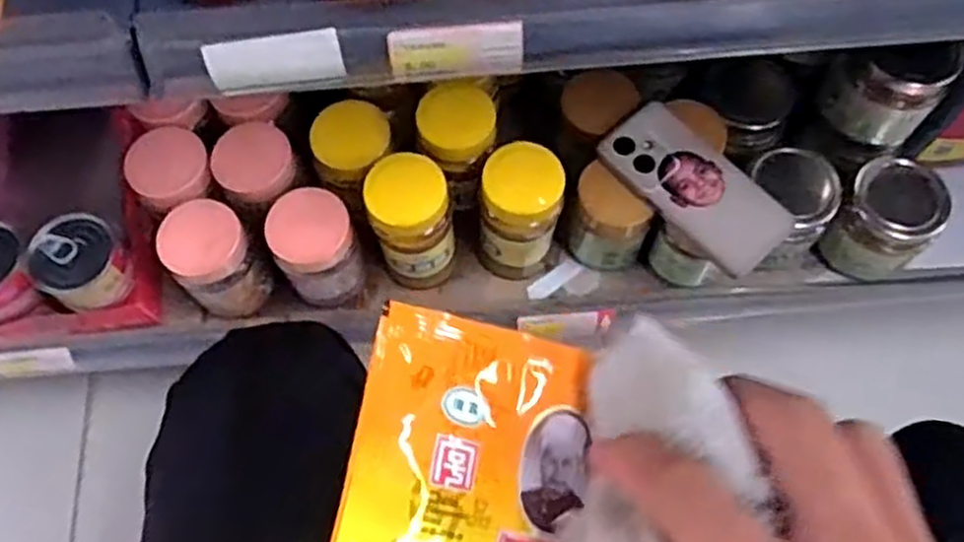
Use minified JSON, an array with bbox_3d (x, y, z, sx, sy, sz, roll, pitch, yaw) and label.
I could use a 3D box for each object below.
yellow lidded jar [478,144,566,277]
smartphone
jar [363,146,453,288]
[{"bbox_3d":[0.032,-0.048,0.685,0.068,0.131,0.065,0,68,1],"label":"yellow lidded jar"},{"bbox_3d":[0.181,-0.074,0.672,0.081,0.012,0.165,-40,73,-14],"label":"smartphone"},{"bbox_3d":[-0.061,-0.040,0.689,0.065,0.138,0.067,0,68,1],"label":"jar"}]

